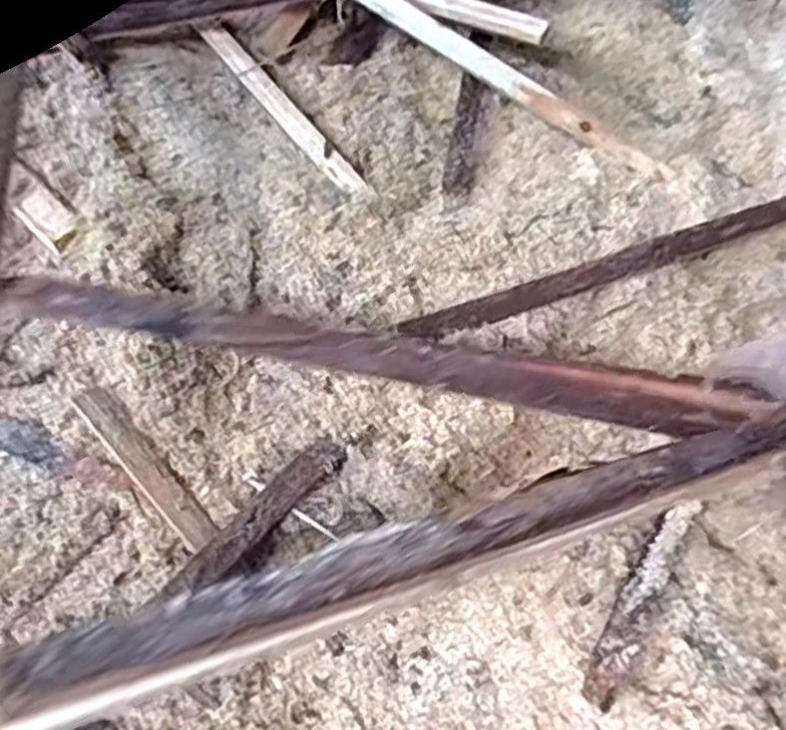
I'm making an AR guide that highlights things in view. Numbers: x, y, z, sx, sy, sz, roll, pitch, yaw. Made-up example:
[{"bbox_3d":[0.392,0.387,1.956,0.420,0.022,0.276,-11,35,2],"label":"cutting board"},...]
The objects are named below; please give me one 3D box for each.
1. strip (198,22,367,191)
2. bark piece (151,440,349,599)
[{"bbox_3d":[-0.083,-0.188,0.552,0.018,0.007,0.196,-39,67,0],"label":"strip"},{"bbox_3d":[-0.076,0.085,0.419,0.124,0.009,0.022,-41,72,-17],"label":"bark piece"}]

